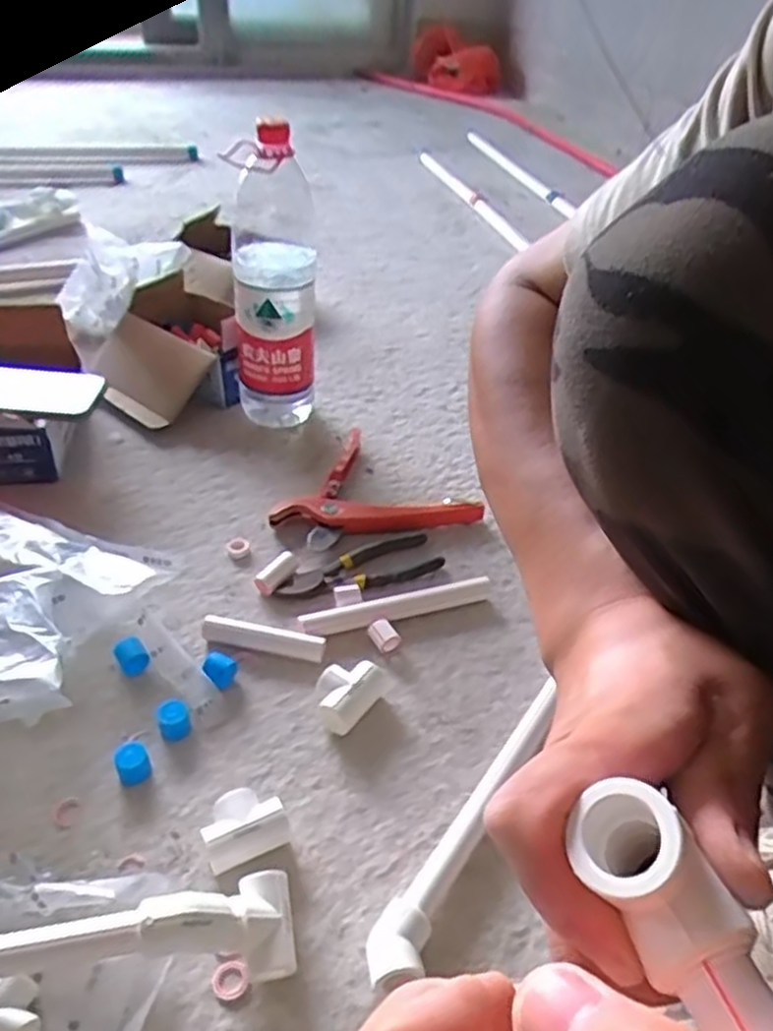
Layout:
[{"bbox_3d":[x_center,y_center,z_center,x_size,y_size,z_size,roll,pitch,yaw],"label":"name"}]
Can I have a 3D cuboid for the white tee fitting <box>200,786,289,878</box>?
[{"bbox_3d":[-0.094,0.206,0.500,0.052,0.029,0.041,-18,42,-21],"label":"white tee fitting"}]

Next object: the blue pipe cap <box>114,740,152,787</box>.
[{"bbox_3d":[-0.181,0.175,0.538,0.022,0.022,0.021,0,39,0],"label":"blue pipe cap"}]

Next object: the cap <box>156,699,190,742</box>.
[{"bbox_3d":[-0.159,0.154,0.565,0.023,0.022,0.023,0,39,0],"label":"cap"}]

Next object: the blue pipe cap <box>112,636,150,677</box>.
[{"bbox_3d":[-0.206,0.114,0.610,0.023,0.024,0.024,0,39,0],"label":"blue pipe cap"}]

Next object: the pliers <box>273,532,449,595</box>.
[{"bbox_3d":[-0.022,0.048,0.700,0.152,0.010,0.052,-18,43,-22],"label":"pliers"}]

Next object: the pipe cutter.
[{"bbox_3d":[-0.020,-0.014,0.769,0.191,0.024,0.169,28,46,29],"label":"pipe cutter"}]

